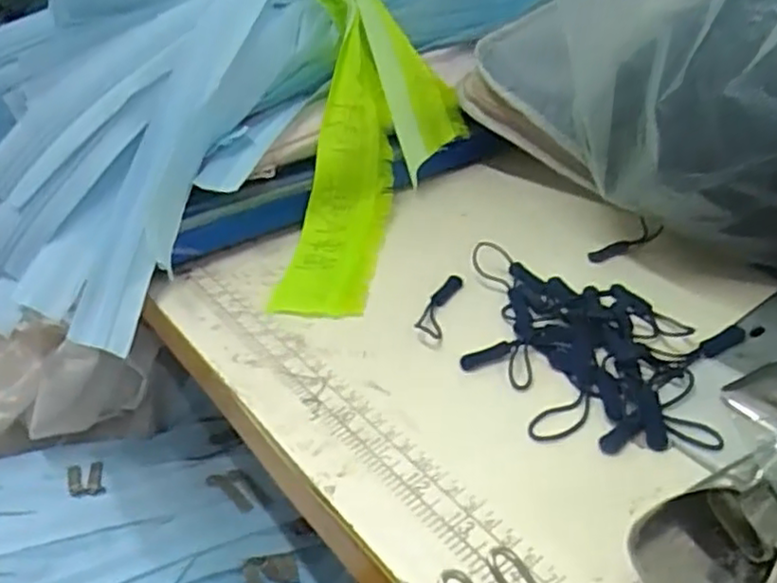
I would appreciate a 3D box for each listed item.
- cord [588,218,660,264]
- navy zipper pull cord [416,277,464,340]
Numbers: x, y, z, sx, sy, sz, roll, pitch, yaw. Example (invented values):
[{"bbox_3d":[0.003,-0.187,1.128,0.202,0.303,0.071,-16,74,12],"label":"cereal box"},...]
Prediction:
[{"bbox_3d":[0.135,-0.030,0.400,0.046,0.021,0.006,-17,37,-14],"label":"cord"},{"bbox_3d":[0.028,0.008,0.374,0.013,0.009,0.054,5,36,19],"label":"navy zipper pull cord"}]

